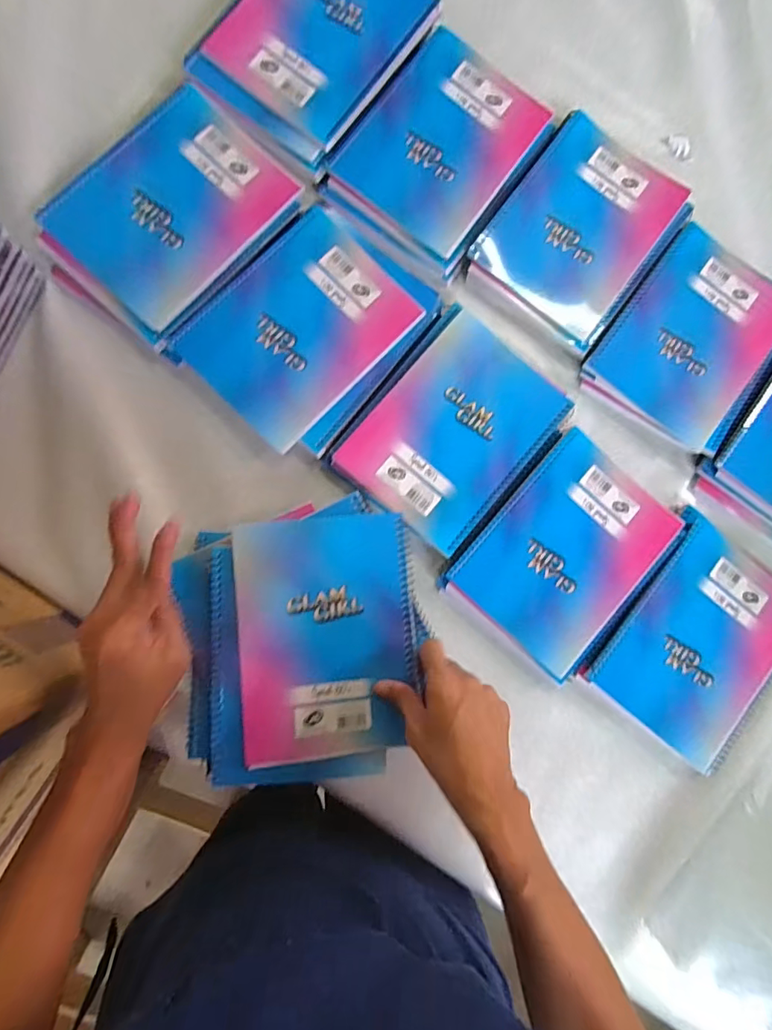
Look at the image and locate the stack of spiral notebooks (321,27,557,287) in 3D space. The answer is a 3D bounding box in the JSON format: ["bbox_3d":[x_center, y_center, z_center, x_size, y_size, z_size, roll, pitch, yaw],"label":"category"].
[{"bbox_3d":[0.056,-0.364,0.502,0.157,0.026,0.218,35,84,-5],"label":"stack of spiral notebooks"}]

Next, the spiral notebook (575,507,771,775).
[{"bbox_3d":[0.306,0.122,0.487,0.158,0.024,0.203,38,84,-4],"label":"spiral notebook"}]

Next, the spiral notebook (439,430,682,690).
[{"bbox_3d":[0.176,0.037,0.475,0.151,0.011,0.204,40,84,-4],"label":"spiral notebook"}]

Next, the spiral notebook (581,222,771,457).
[{"bbox_3d":[0.318,-0.178,0.507,0.163,0.019,0.205,34,84,-5],"label":"spiral notebook"}]

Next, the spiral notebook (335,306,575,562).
[{"bbox_3d":[0.067,-0.081,0.476,0.151,0.013,0.200,42,83,-4],"label":"spiral notebook"}]

